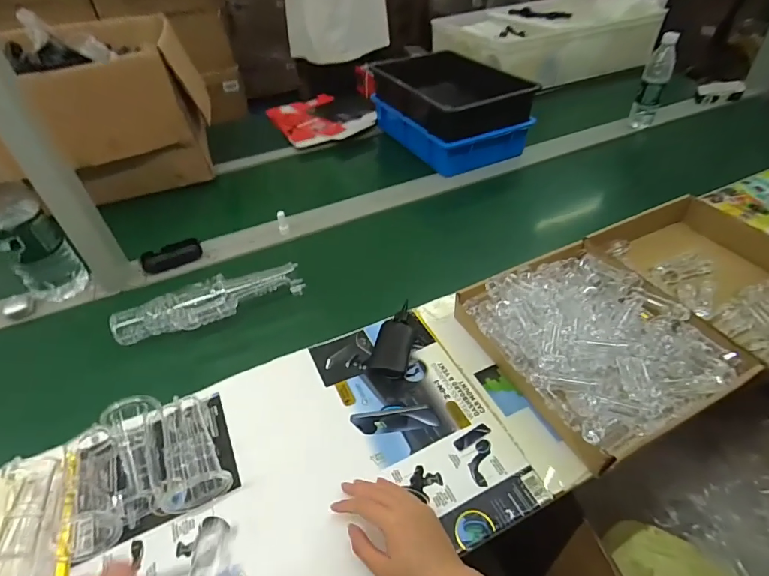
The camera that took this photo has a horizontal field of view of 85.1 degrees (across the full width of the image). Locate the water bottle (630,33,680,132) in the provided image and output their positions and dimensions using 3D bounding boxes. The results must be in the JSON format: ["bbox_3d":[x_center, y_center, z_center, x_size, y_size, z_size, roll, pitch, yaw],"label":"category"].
[{"bbox_3d":[0.746,-0.569,1.153,0.065,0.224,0.063,22,49,23],"label":"water bottle"}]

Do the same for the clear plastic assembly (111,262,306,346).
[{"bbox_3d":[-0.286,0.028,0.689,0.294,0.054,0.070,-14,45,-12],"label":"clear plastic assembly"}]

